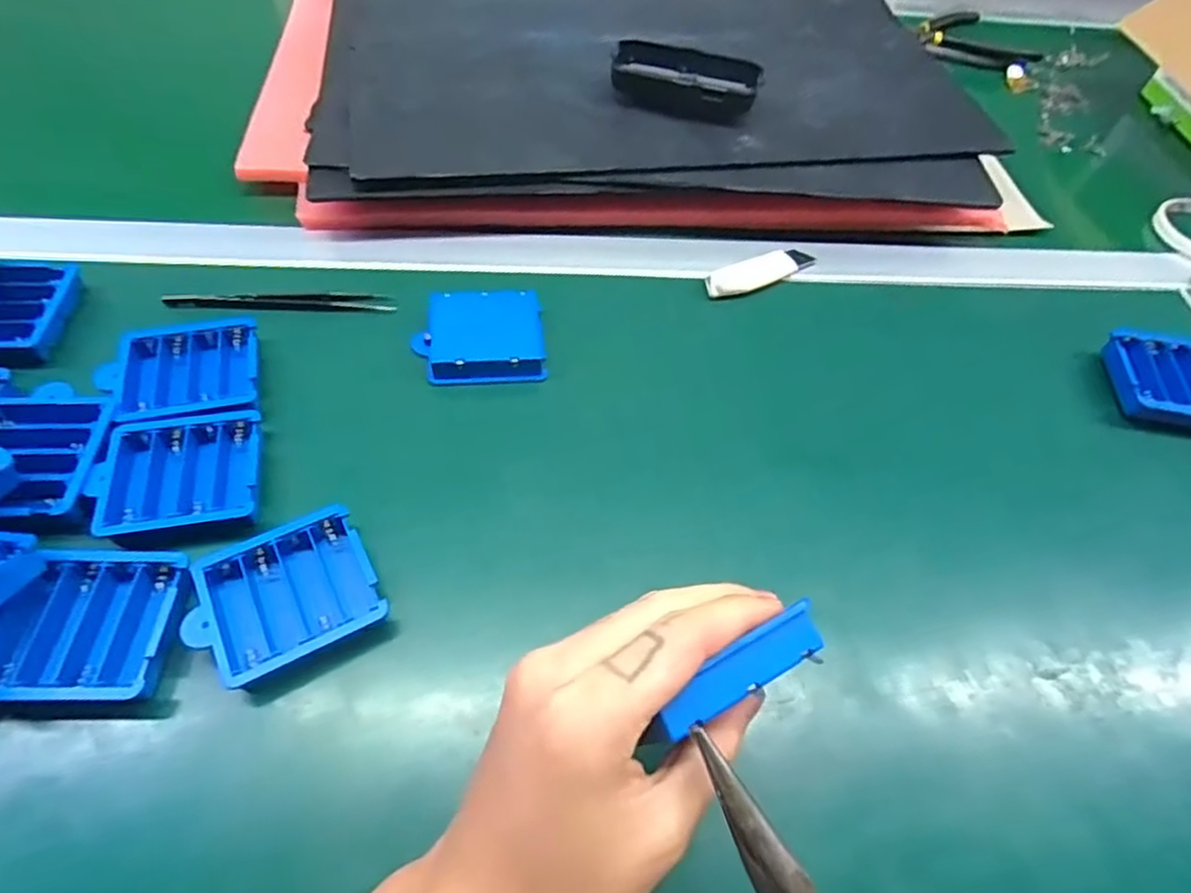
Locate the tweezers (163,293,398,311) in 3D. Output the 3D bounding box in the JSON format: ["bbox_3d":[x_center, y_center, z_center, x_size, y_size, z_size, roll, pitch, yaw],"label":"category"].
[{"bbox_3d":[-0.194,-0.089,0.414,0.133,0.006,0.018,-2,54,-7],"label":"tweezers"}]

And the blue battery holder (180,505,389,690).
[{"bbox_3d":[-0.138,0.068,0.299,0.074,0.017,0.064,-24,60,-21],"label":"blue battery holder"}]

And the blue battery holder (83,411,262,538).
[{"bbox_3d":[-0.203,0.014,0.328,0.071,0.013,0.066,-8,55,-11],"label":"blue battery holder"}]

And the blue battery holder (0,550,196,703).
[{"bbox_3d":[-0.214,0.075,0.282,0.069,0.015,0.063,1,54,-5],"label":"blue battery holder"}]

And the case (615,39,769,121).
[{"bbox_3d":[0.068,-0.277,0.505,0.109,0.025,0.059,19,55,8],"label":"case"}]

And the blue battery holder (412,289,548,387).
[{"bbox_3d":[-0.069,-0.066,0.403,0.074,0.016,0.064,-6,55,-10],"label":"blue battery holder"}]

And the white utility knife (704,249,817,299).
[{"bbox_3d":[0.118,-0.123,0.464,0.096,0.008,0.023,-25,61,-22],"label":"white utility knife"}]

